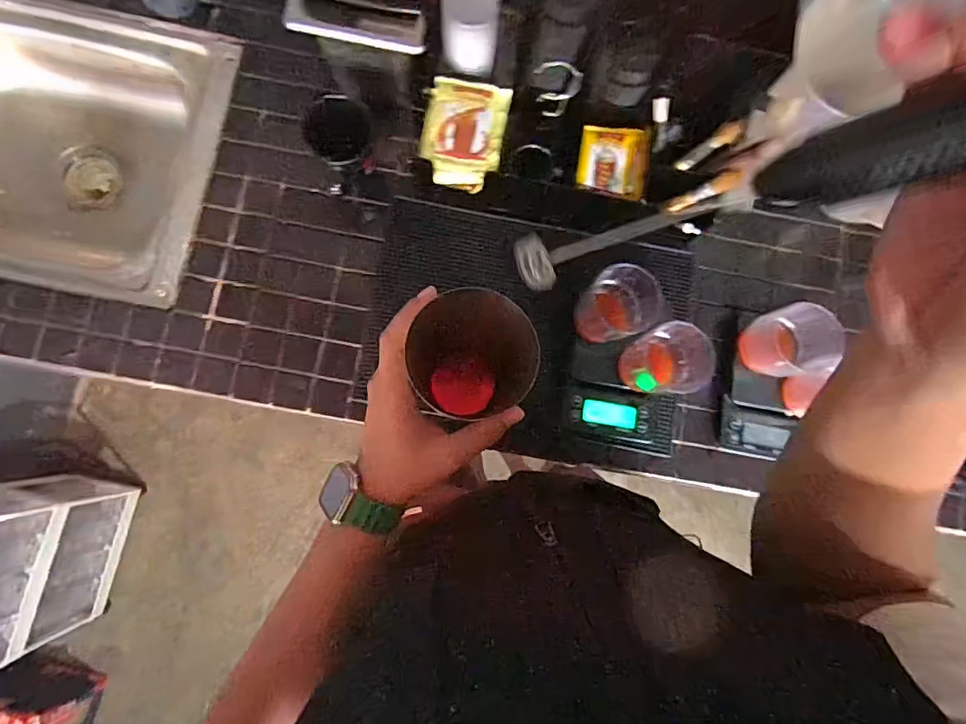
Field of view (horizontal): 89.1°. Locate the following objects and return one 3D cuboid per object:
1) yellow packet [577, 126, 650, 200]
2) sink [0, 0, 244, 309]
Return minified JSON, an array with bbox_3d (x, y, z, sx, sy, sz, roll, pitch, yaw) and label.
[{"bbox_3d":[0.167,-0.253,0.622,0.087,0.021,0.086,7,83,-3],"label":"yellow packet"},{"bbox_3d":[-0.626,-0.319,0.739,0.528,0.167,0.428,11,82,-2],"label":"sink"}]

